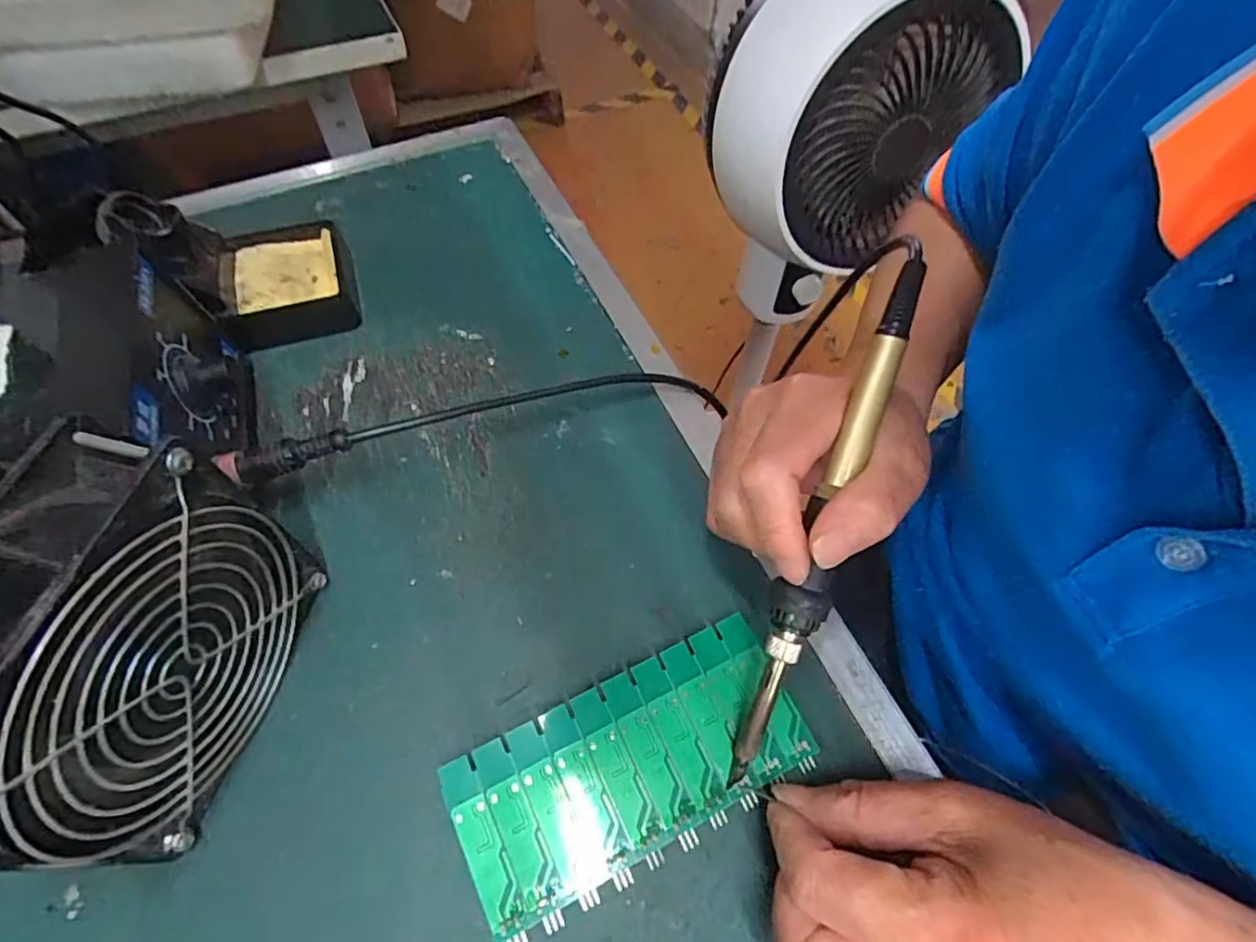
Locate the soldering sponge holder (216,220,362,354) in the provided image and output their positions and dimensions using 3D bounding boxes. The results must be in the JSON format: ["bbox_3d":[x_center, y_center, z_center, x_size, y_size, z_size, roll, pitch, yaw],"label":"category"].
[{"bbox_3d":[-0.198,-0.111,0.370,0.065,0.028,0.074,-15,61,-9],"label":"soldering sponge holder"}]

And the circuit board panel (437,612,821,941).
[{"bbox_3d":[0.001,0.115,0.249,0.136,0.004,0.063,-23,69,-14],"label":"circuit board panel"}]

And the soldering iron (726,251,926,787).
[{"bbox_3d":[0.075,0.020,0.237,0.019,0.015,0.212,19,93,10],"label":"soldering iron"}]

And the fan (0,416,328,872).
[{"bbox_3d":[-0.168,0.064,0.216,0.045,0.121,0.116,13,60,7],"label":"fan"}]

